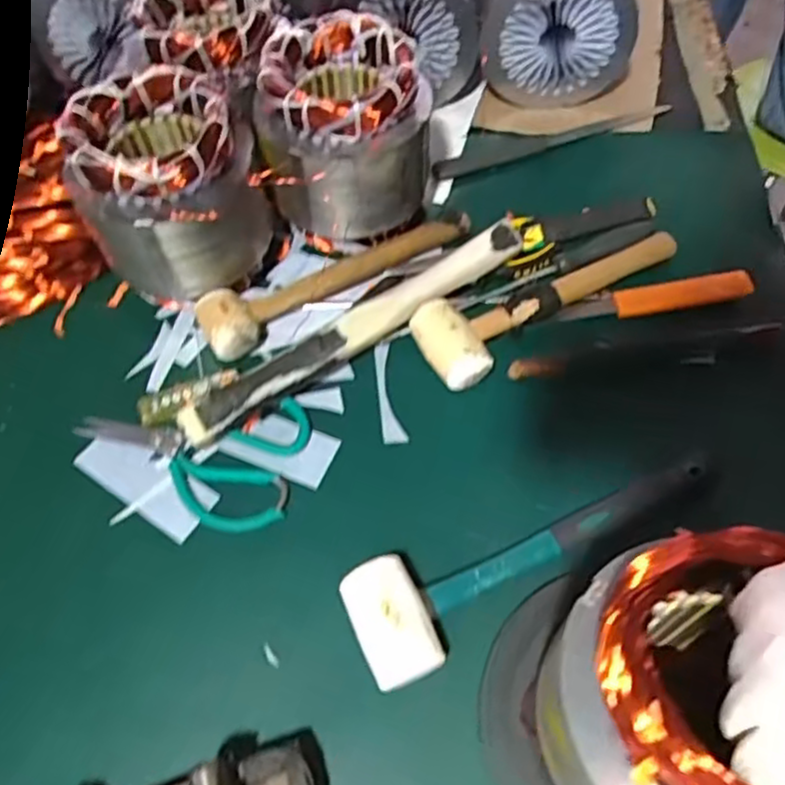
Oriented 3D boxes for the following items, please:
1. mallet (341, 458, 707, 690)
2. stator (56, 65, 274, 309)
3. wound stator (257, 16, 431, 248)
[{"bbox_3d":[0.103,0.113,0.483,0.278,0.049,0.075,-22,61,-13],"label":"mallet"},{"bbox_3d":[-0.181,-0.161,0.585,0.137,0.167,0.137,-10,60,-5],"label":"stator"},{"bbox_3d":[-0.044,-0.226,0.612,0.140,0.155,0.132,-9,59,-5],"label":"wound stator"}]

